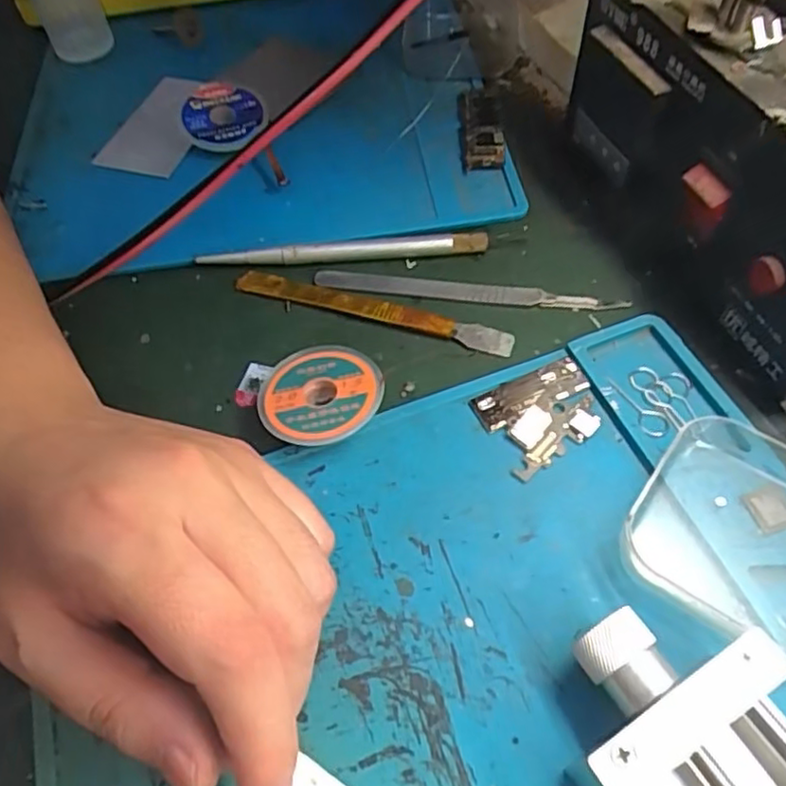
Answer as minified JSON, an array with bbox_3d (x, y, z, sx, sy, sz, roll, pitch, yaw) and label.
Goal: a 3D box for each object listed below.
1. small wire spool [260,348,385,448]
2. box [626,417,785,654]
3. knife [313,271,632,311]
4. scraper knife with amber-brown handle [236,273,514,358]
[{"bbox_3d":[-0.026,0.001,0.243,0.044,0.014,0.040,-2,55,3],"label":"small wire spool"},{"bbox_3d":[0.113,0.039,0.204,0.063,0.016,0.064,30,62,22],"label":"box"},{"bbox_3d":[0.031,-0.044,0.276,0.126,0.005,0.011,5,56,8],"label":"knife"},{"bbox_3d":[-0.010,-0.036,0.272,0.120,0.005,0.010,15,58,14],"label":"scraper knife with amber-brown handle"}]

